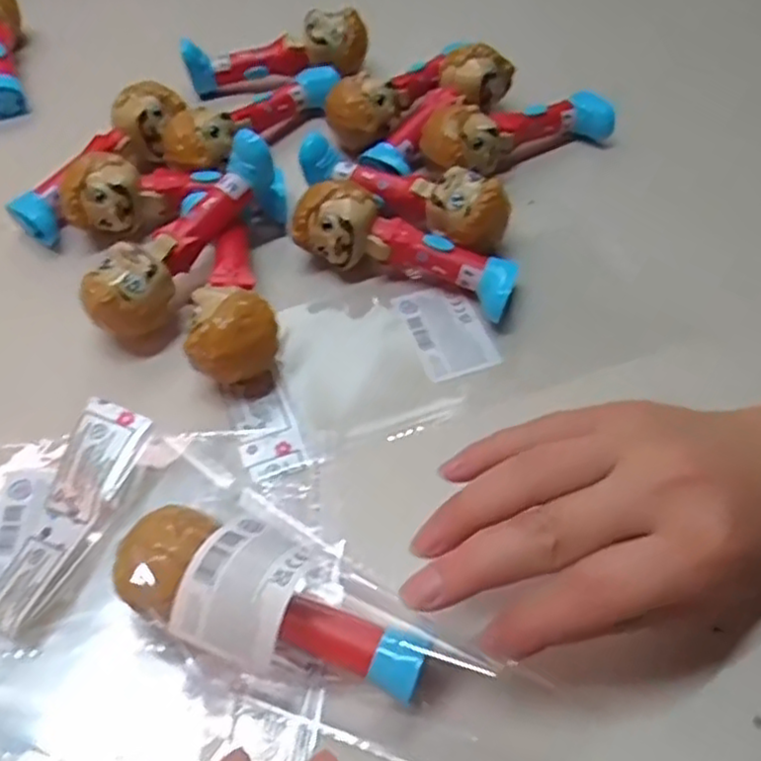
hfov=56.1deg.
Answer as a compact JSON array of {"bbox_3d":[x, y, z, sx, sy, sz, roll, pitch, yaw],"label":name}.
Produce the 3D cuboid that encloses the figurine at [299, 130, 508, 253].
[{"bbox_3d":[0.012,-0.109,0.398,0.124,0.035,0.030,28,59,19],"label":"figurine"}]

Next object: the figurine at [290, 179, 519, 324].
[{"bbox_3d":[0.014,-0.069,0.379,0.119,0.041,0.033,19,57,14],"label":"figurine"}]

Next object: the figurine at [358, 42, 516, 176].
[{"bbox_3d":[0.035,-0.164,0.437,0.042,0.035,0.112,30,60,21],"label":"figurine"}]

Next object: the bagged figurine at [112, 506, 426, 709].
[{"bbox_3d":[-0.042,0.084,0.260,0.117,0.051,0.050,21,57,15],"label":"bagged figurine"}]

